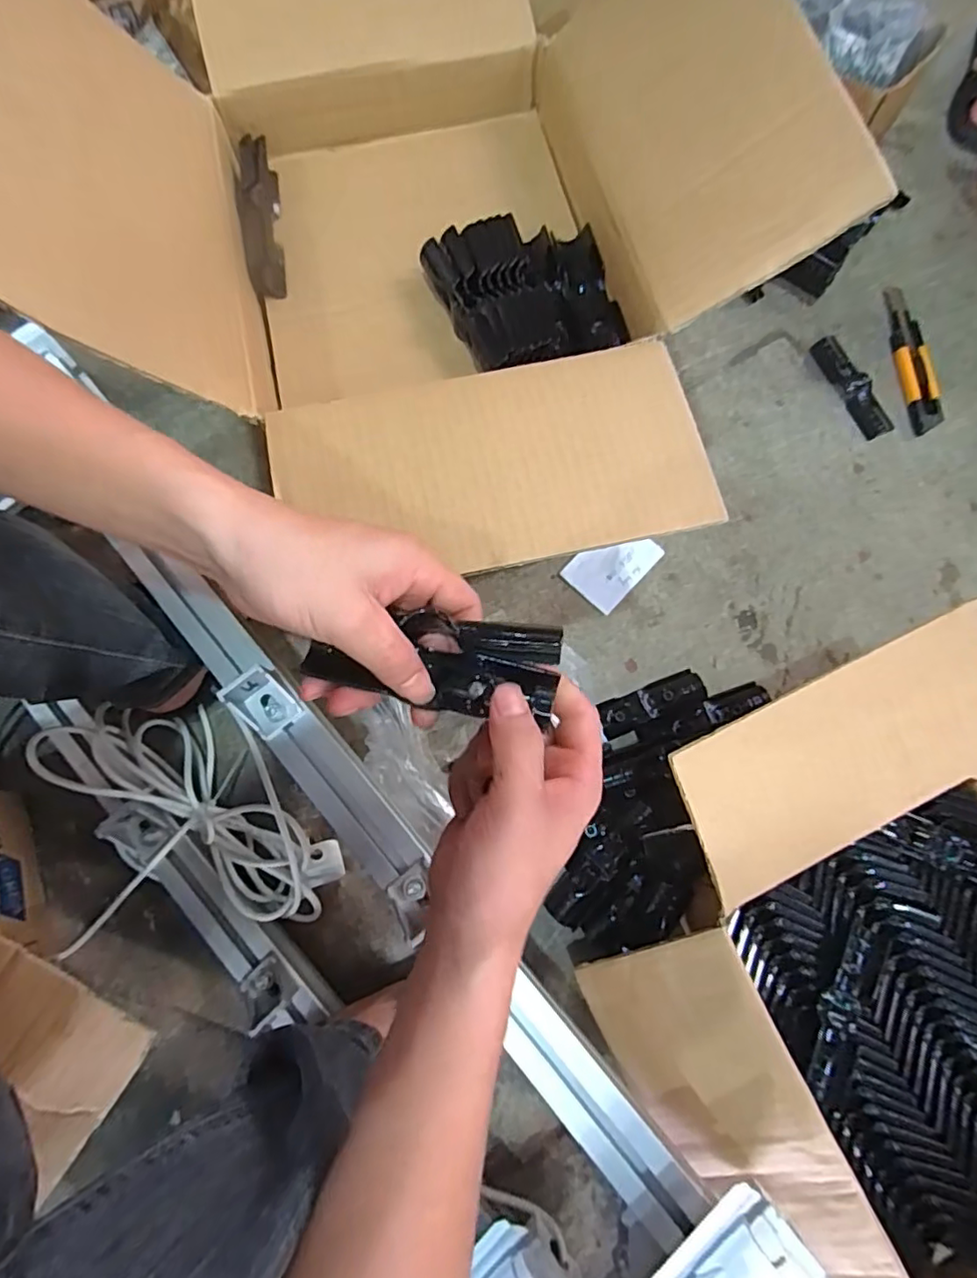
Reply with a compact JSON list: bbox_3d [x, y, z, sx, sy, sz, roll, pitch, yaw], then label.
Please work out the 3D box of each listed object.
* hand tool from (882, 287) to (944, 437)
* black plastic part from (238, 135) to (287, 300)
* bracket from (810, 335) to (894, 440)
[{"bbox_3d":[0.490,-0.325,0.688,0.034,0.013,0.186,-4,76,0],"label":"hand tool"},{"bbox_3d":[-0.184,-0.341,0.481,0.028,0.026,0.142,-12,76,-2],"label":"black plastic part"},{"bbox_3d":[0.415,-0.288,0.677,0.034,0.009,0.130,-23,77,-4],"label":"bracket"}]

